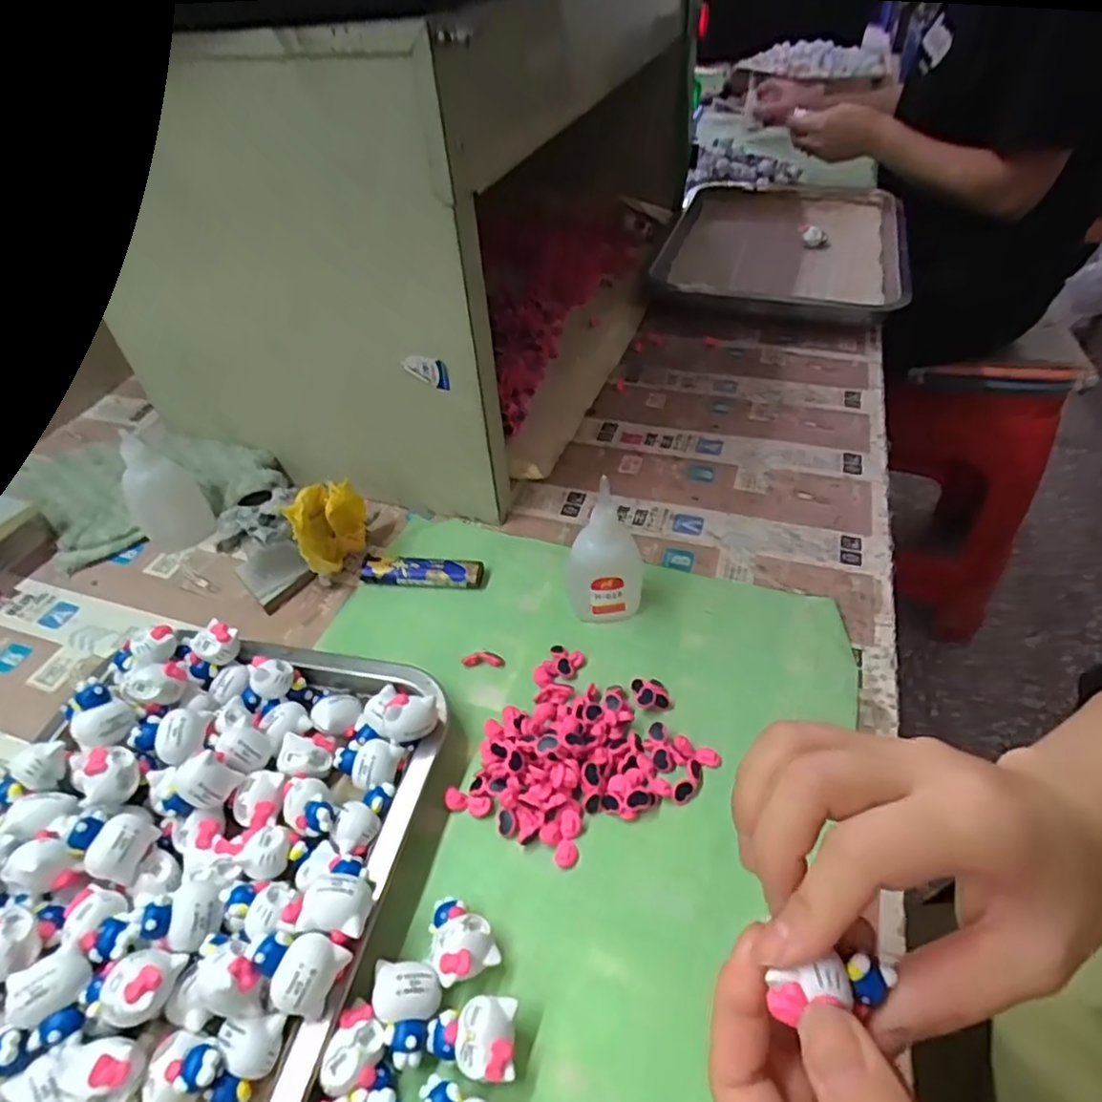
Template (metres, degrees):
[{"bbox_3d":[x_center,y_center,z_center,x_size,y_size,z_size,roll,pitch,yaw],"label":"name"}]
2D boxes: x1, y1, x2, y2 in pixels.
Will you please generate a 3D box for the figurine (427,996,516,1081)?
[{"bbox_3d":[-0.030,0.183,0.240,0.034,0.018,0.024,0,44,5],"label":"figurine"}]

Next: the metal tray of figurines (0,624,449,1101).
[{"bbox_3d":[-0.181,0.162,0.258,0.208,0.049,0.310,8,45,13],"label":"metal tray of figurines"}]

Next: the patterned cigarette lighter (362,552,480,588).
[{"bbox_3d":[-0.085,0.014,0.420,0.080,0.010,0.021,2,44,7],"label":"patterned cigarette lighter"}]

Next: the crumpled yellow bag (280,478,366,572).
[{"bbox_3d":[-0.137,-0.010,0.409,0.044,0.062,0.036,-22,46,-16],"label":"crumpled yellow bag"}]

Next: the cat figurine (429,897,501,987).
[{"bbox_3d":[-0.037,0.159,0.264,0.024,0.019,0.034,-20,46,-15],"label":"cat figurine"}]

